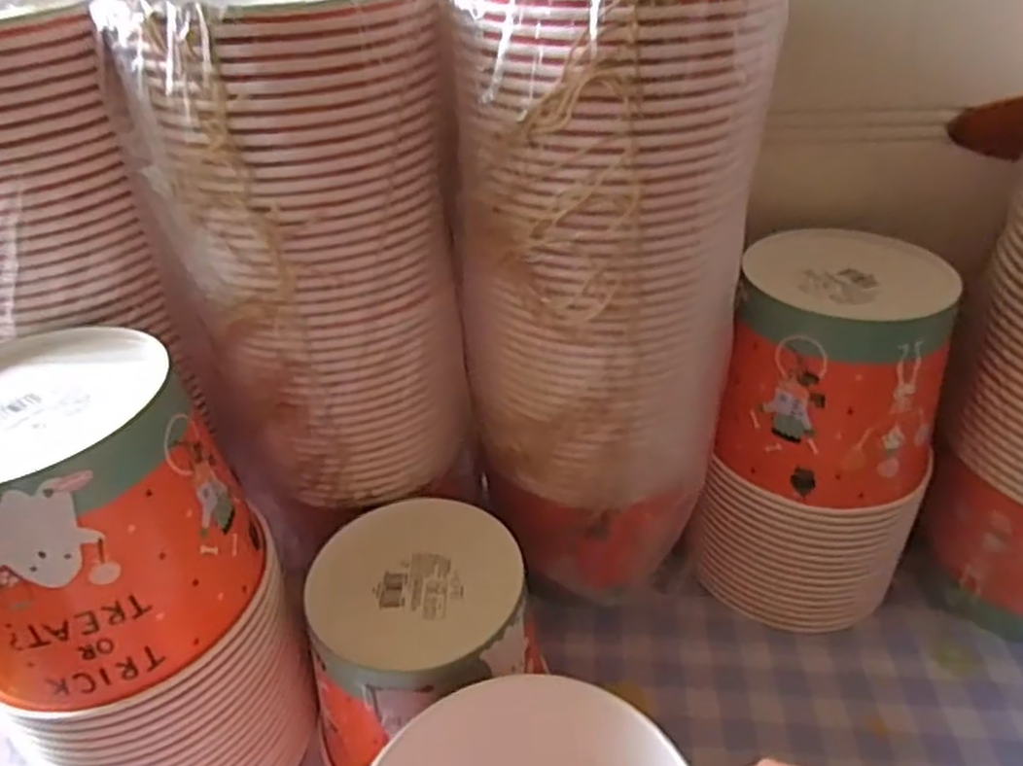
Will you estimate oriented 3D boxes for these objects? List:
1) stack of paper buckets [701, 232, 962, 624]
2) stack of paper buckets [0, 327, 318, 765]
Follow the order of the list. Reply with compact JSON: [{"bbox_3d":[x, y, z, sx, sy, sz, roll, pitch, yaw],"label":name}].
[{"bbox_3d":[0.229,0.043,0.533,0.134,0.259,0.147,16,41,26],"label":"stack of paper buckets"},{"bbox_3d":[-0.220,0.126,0.425,0.140,0.277,0.159,-28,43,-30],"label":"stack of paper buckets"}]

